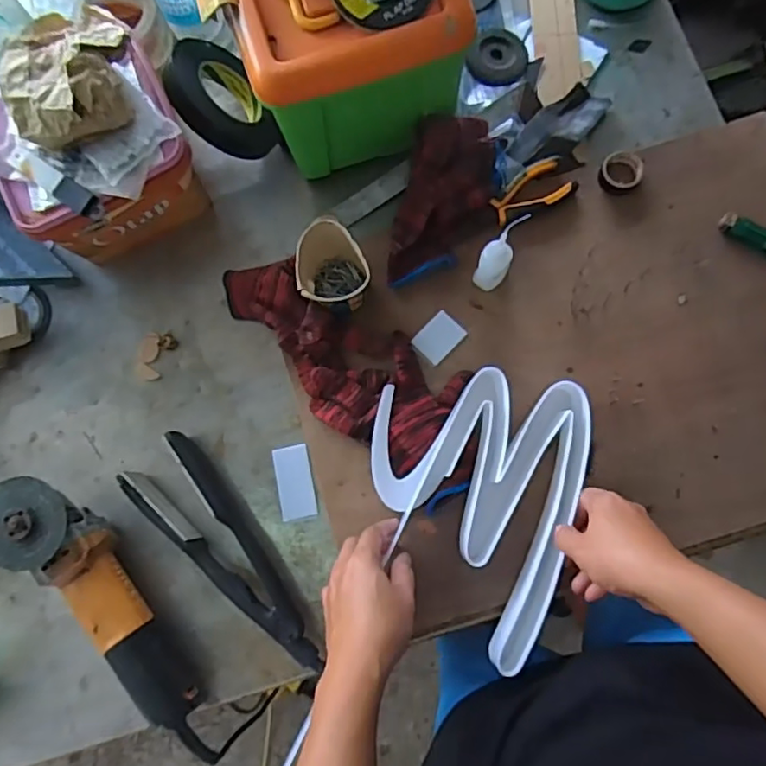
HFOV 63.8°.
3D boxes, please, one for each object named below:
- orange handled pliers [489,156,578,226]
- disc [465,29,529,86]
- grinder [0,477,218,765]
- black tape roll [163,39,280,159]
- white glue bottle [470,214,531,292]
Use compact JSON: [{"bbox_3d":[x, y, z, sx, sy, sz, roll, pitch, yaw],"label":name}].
[{"bbox_3d":[0.164,-0.214,0.679,0.092,0.015,0.050,-22,81,-1],"label":"orange handled pliers"},{"bbox_3d":[0.139,-0.391,0.734,0.071,0.014,0.075,0,82,3],"label":"disc"},{"bbox_3d":[-0.276,0.241,0.610,0.079,0.097,0.315,-34,81,-2],"label":"grinder"},{"bbox_3d":[-0.178,-0.319,0.684,0.033,0.130,0.134,-22,80,36],"label":"black tape roll"},{"bbox_3d":[0.118,-0.132,0.631,0.032,0.116,0.044,23,83,6],"label":"white glue bottle"}]

